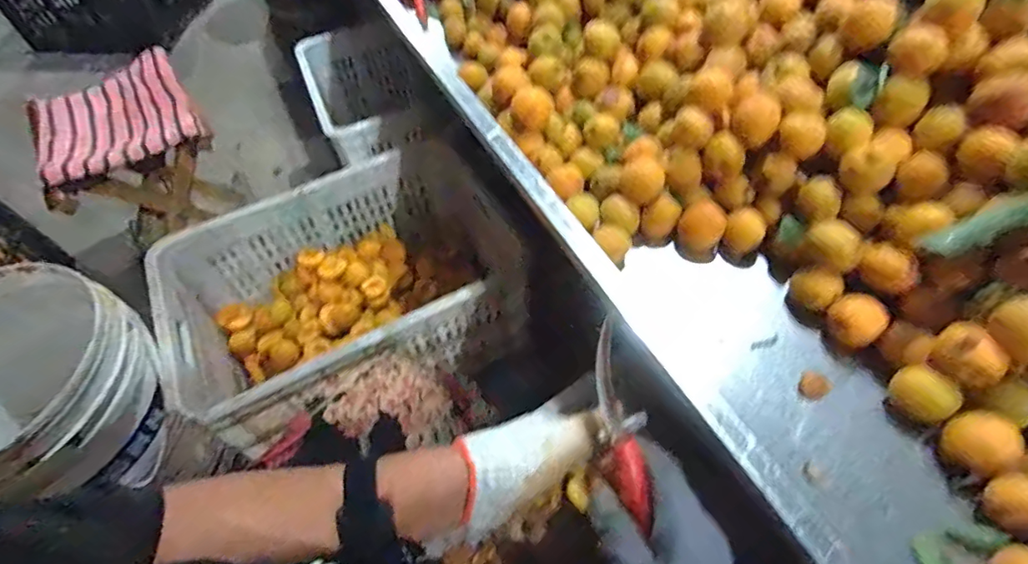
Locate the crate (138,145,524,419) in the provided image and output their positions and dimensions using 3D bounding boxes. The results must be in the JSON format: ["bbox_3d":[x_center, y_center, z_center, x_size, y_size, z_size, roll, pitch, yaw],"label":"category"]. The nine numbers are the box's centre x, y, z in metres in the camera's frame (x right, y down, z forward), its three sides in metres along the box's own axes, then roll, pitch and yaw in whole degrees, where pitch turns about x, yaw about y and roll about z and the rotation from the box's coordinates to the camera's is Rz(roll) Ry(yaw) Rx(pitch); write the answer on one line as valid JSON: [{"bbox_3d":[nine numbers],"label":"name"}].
[{"bbox_3d":[-0.276,-0.019,0.935,0.569,0.212,0.384,-28,57,-14],"label":"crate"}]

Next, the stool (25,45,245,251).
[{"bbox_3d":[-0.698,-0.198,1.062,0.261,0.318,0.302,-33,58,-17],"label":"stool"}]

